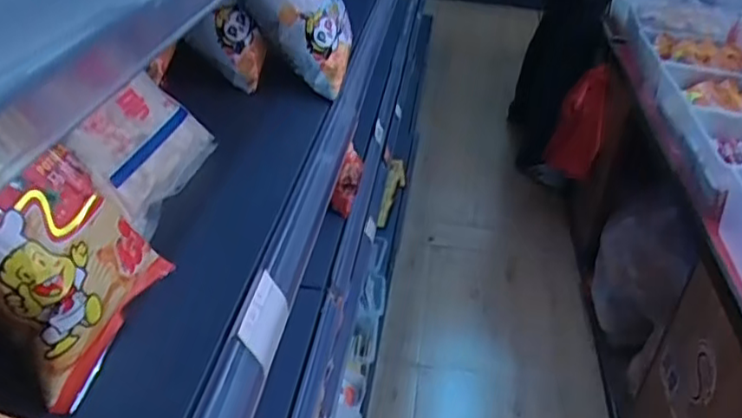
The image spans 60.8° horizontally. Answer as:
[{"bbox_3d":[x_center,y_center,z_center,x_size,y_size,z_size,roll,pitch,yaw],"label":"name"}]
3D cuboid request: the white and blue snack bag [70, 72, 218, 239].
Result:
[{"bbox_3d":[-0.195,-0.054,0.553,0.049,0.091,0.162,9,34,5],"label":"white and blue snack bag"}]

